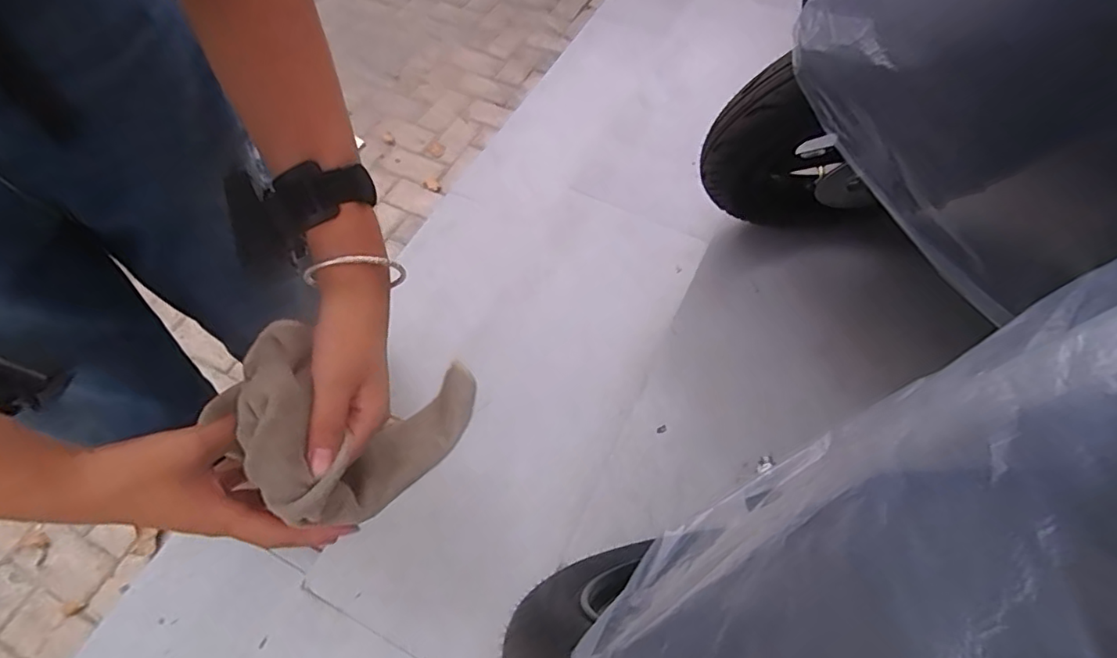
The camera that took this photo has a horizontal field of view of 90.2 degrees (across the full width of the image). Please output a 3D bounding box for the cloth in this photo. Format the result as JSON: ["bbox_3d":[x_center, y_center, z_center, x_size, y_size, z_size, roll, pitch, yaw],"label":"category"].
[{"bbox_3d":[-0.136,0.061,0.367,0.122,0.119,0.130,9,60,4],"label":"cloth"}]

